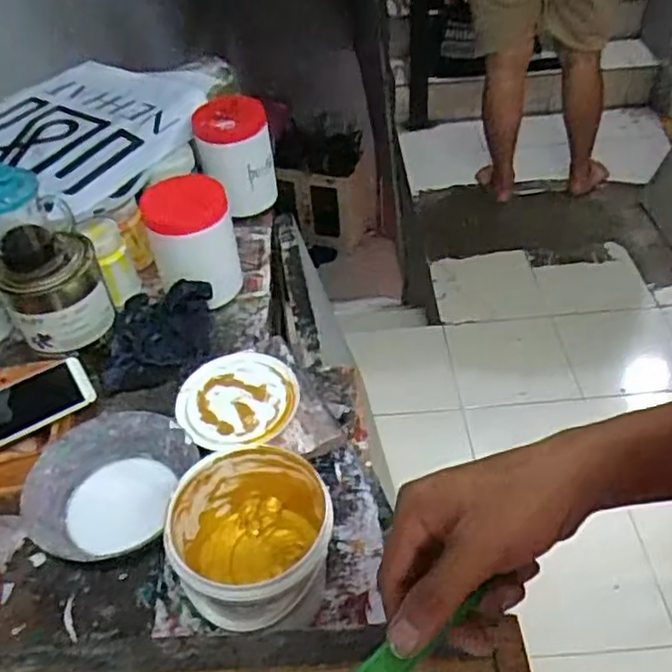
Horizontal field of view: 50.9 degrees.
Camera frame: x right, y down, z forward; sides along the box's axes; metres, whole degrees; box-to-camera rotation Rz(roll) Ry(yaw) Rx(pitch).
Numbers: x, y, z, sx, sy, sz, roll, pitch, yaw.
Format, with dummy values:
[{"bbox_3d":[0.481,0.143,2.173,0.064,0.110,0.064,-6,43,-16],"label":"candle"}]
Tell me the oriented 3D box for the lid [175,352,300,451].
[{"bbox_3d":[-0.106,0.067,0.757,0.128,0.018,0.123,-2,45,2],"label":"lid"}]

